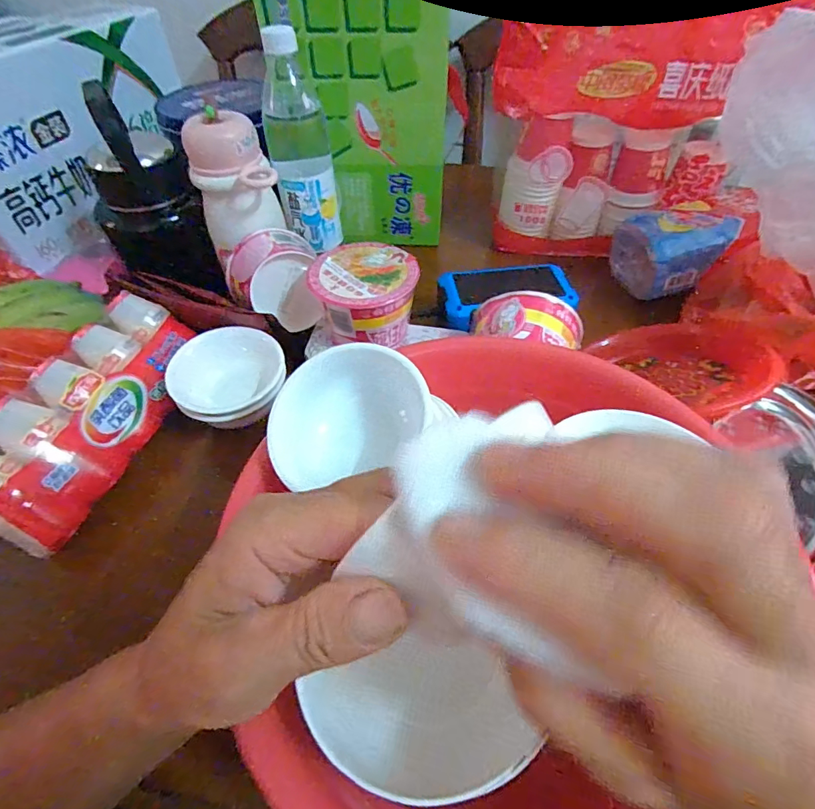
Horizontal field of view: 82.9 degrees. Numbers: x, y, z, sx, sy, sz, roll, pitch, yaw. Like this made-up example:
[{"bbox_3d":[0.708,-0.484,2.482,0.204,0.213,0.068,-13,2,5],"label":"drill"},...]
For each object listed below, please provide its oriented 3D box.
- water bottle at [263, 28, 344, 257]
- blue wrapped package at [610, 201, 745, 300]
[{"bbox_3d":[-0.114,-0.273,0.494,0.063,0.188,0.078,-8,51,-5],"label":"water bottle"},{"bbox_3d":[0.296,-0.174,0.520,0.103,0.076,0.092,-3,51,-1],"label":"blue wrapped package"}]

